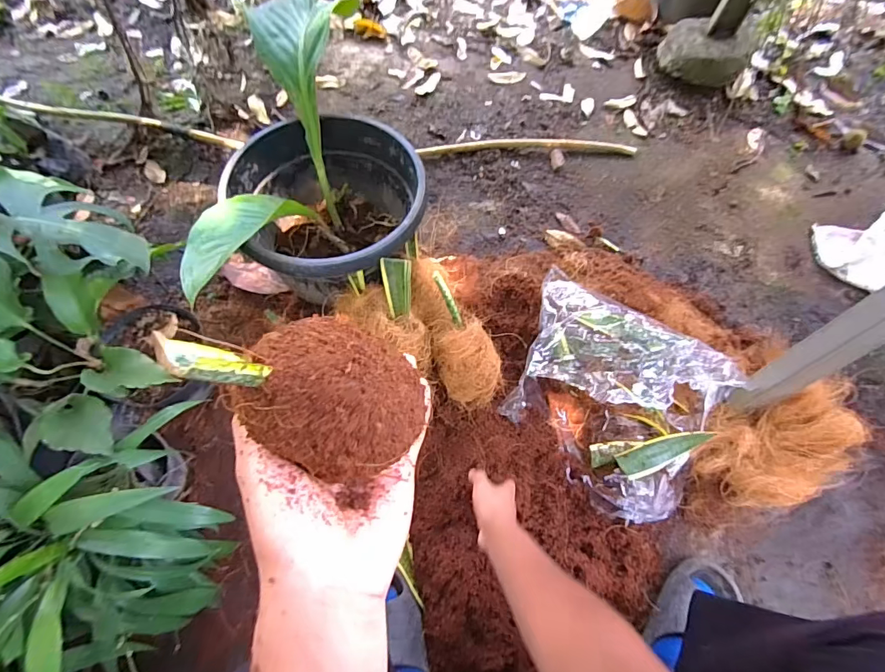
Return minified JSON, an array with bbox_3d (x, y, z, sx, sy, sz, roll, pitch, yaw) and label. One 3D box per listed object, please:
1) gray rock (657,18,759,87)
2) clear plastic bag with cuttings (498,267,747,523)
[{"bbox_3d":[0.726,-0.780,1.234,0.237,0.119,0.157,19,65,7],"label":"gray rock"},{"bbox_3d":[0.297,0.100,0.791,0.368,0.099,0.356,26,66,10],"label":"clear plastic bag with cuttings"}]

